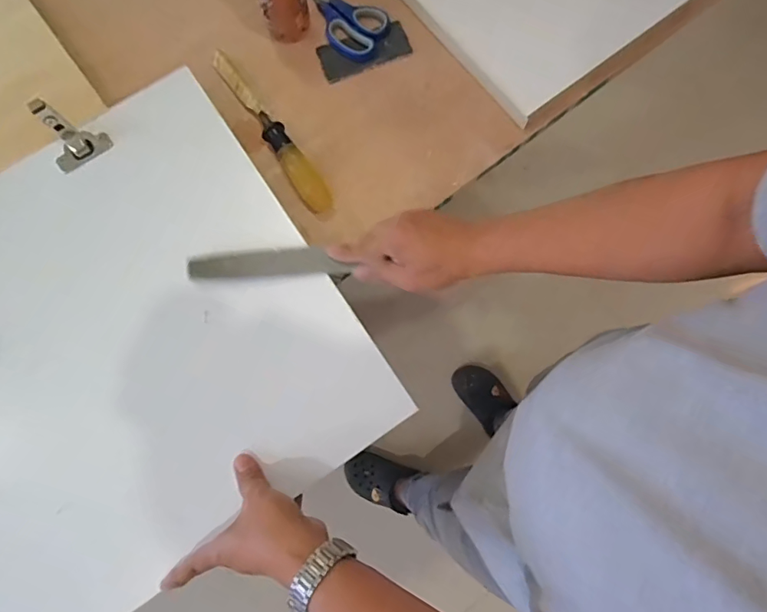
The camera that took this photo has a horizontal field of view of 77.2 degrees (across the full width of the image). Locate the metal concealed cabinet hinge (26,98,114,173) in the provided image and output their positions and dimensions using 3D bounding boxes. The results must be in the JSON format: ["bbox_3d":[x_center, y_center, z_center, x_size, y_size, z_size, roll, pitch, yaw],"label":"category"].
[{"bbox_3d":[-0.338,-0.182,0.508,0.060,0.071,0.030,-39,81,-6],"label":"metal concealed cabinet hinge"}]

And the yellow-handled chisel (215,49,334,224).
[{"bbox_3d":[-0.127,-0.206,0.560,0.035,0.031,0.240,-32,80,-5],"label":"yellow-handled chisel"}]

